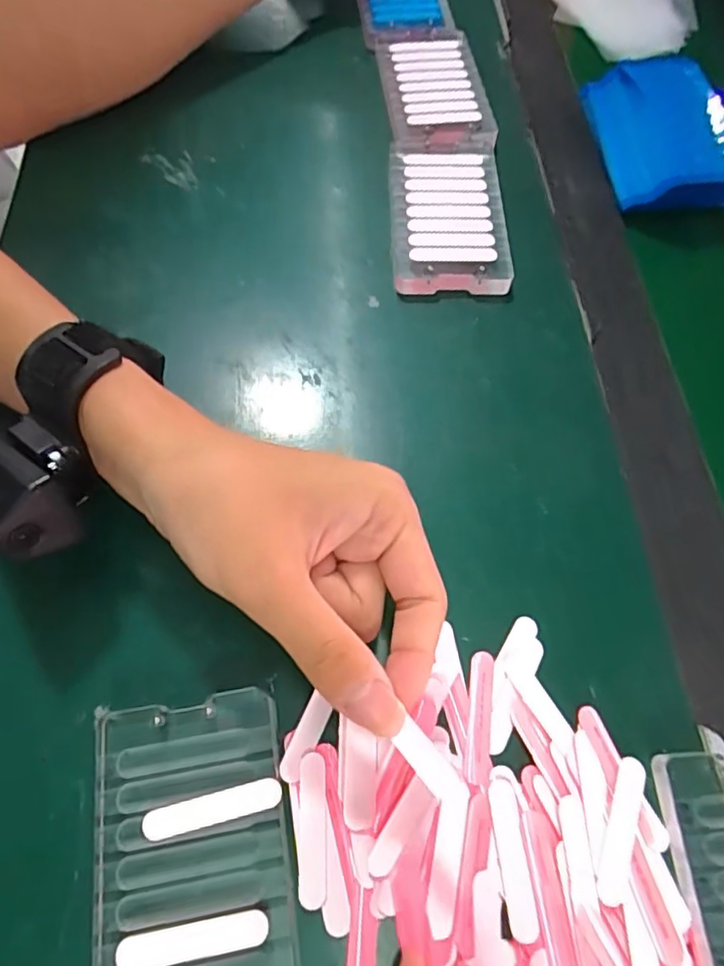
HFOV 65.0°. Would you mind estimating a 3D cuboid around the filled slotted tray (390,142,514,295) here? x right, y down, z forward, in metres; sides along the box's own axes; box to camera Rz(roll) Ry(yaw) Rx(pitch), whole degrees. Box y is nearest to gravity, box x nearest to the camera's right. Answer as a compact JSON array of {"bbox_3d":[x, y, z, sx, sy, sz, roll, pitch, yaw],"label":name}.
[{"bbox_3d":[0.054,-0.165,0.354,0.070,0.013,0.114,1,65,-2],"label":"filled slotted tray"}]

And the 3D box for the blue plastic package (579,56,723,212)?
[{"bbox_3d":[0.203,-0.231,0.373,0.085,0.035,0.114,-3,66,-4],"label":"blue plastic package"}]

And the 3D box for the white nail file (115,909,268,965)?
[{"bbox_3d":[-0.058,0.157,0.193,0.050,0.004,0.011,-8,66,-6],"label":"white nail file"}]

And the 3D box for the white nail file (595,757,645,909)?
[{"bbox_3d":[0.099,0.132,0.217,0.010,0.006,0.050,25,67,9],"label":"white nail file"}]

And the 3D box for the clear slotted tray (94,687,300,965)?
[{"bbox_3d":[-0.060,0.144,0.207,0.068,0.011,0.121,-8,66,-6],"label":"clear slotted tray"}]

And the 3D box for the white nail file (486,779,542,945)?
[{"bbox_3d":[0.056,0.139,0.211,0.010,0.004,0.050,-5,66,-4],"label":"white nail file"}]

